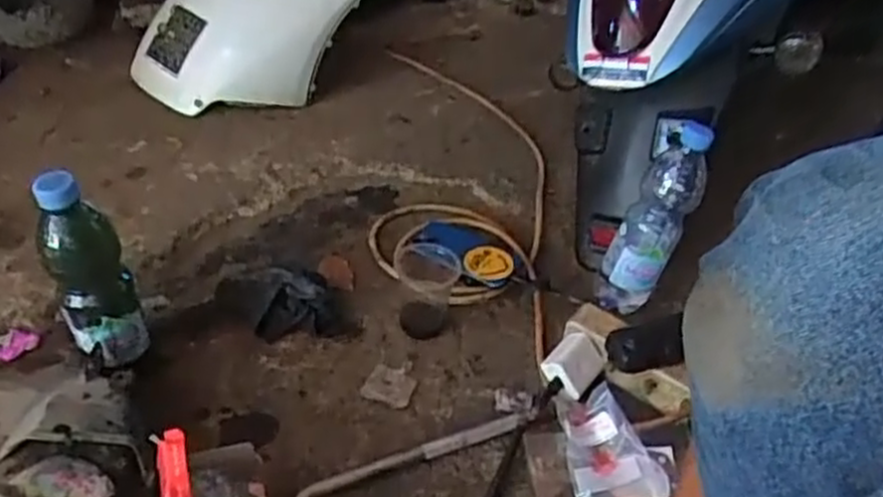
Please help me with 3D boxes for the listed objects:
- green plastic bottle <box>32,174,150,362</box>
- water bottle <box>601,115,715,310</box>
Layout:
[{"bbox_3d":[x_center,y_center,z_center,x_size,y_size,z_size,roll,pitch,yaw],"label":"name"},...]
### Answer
[{"bbox_3d":[-0.316,0.021,0.698,0.070,0.192,0.051,-17,45,-29],"label":"green plastic bottle"},{"bbox_3d":[0.237,-0.025,0.876,0.063,0.230,0.072,32,48,26],"label":"water bottle"}]

